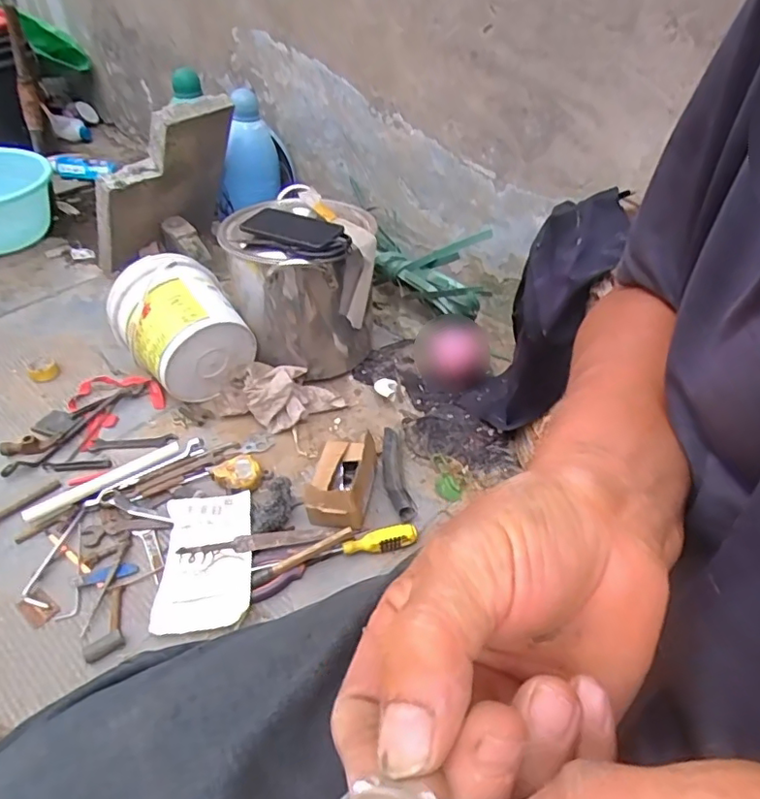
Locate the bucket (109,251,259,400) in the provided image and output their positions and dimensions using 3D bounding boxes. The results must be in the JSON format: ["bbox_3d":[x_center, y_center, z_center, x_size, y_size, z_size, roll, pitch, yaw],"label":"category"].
[{"bbox_3d":[-0.346,-0.117,0.987,0.186,0.208,0.165,-31,54,-31],"label":"bucket"}]

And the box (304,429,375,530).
[{"bbox_3d":[-0.058,0.120,0.834,0.091,0.080,0.138,5,44,0],"label":"box"}]

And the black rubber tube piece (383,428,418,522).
[{"bbox_3d":[0.023,0.120,0.900,0.042,0.028,0.178,-6,44,-10],"label":"black rubber tube piece"}]

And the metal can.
[{"bbox_3d":[-0.146,-0.217,1.037,0.252,0.295,0.258,2,44,-2],"label":"metal can"}]

